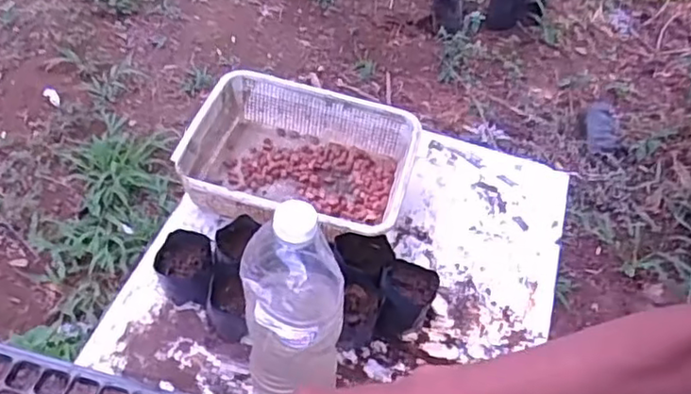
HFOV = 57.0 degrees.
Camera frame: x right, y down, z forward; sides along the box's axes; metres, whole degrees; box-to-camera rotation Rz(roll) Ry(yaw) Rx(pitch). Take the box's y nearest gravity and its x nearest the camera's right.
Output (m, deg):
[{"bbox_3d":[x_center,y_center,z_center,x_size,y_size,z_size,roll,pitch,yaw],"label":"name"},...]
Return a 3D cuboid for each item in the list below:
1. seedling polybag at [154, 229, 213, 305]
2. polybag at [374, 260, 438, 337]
[{"bbox_3d":[-0.188,0.084,0.751,0.062,0.055,0.068,-4,50,-7],"label":"seedling polybag"},{"bbox_3d":[0.069,0.122,0.745,0.062,0.066,0.067,2,49,-2],"label":"polybag"}]

